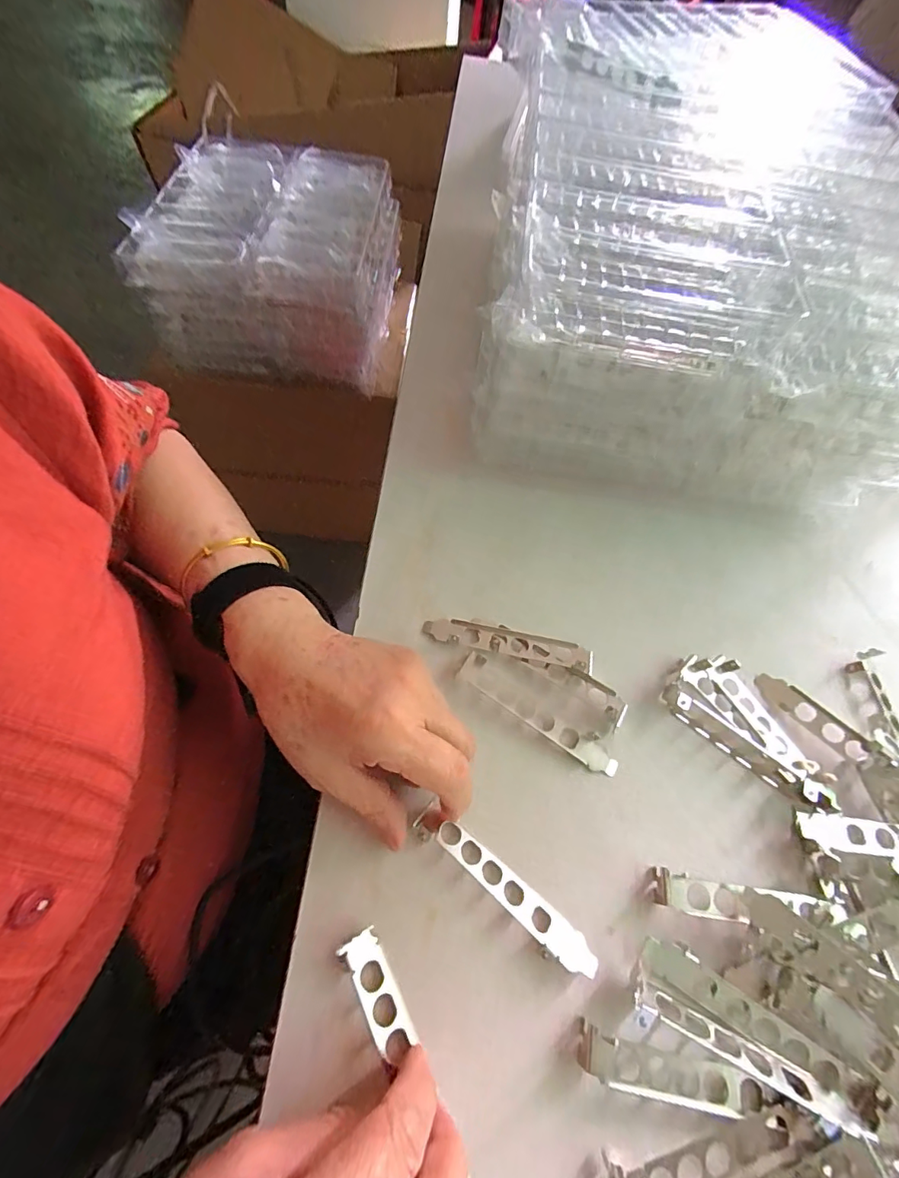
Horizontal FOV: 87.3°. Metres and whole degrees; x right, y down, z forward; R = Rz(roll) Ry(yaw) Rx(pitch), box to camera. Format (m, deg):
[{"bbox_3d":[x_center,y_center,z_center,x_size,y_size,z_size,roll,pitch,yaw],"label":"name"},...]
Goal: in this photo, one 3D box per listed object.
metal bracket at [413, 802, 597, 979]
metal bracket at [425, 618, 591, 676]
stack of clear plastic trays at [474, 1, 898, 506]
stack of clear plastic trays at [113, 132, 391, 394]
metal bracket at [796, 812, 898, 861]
[{"bbox_3d":[0.030,0.169,0.267,0.119,0.011,0.020,36,66,13],"label":"metal bracket"},{"bbox_3d":[0.042,0.037,0.335,0.119,0.015,0.021,13,62,5],"label":"metal bracket"},{"bbox_3d":[0.222,-0.285,0.430,0.349,0.199,0.394,11,61,3],"label":"stack of clear plastic trays"},{"bbox_3d":[-0.286,-0.578,0.833,0.347,0.193,0.401,4,62,-3],"label":"stack of clear plastic trays"},{"bbox_3d":[0.275,0.155,0.289,0.113,0.011,0.024,6,61,0],"label":"metal bracket"}]

